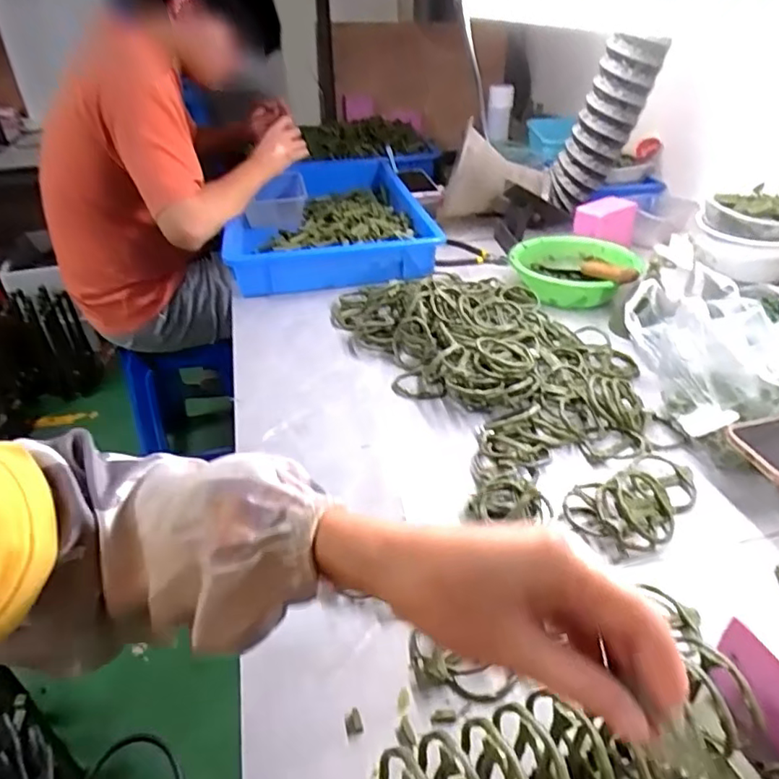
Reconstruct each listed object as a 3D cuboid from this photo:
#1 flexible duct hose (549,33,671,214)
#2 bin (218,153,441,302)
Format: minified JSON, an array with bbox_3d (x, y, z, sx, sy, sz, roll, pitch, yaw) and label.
[{"bbox_3d":[0.394,-0.486,1.064,0.112,0.301,0.094,-25,61,-30],"label":"flexible duct hose"},{"bbox_3d":[-0.129,-0.364,1.199,0.373,0.075,0.579,-7,35,-7],"label":"bin"}]

